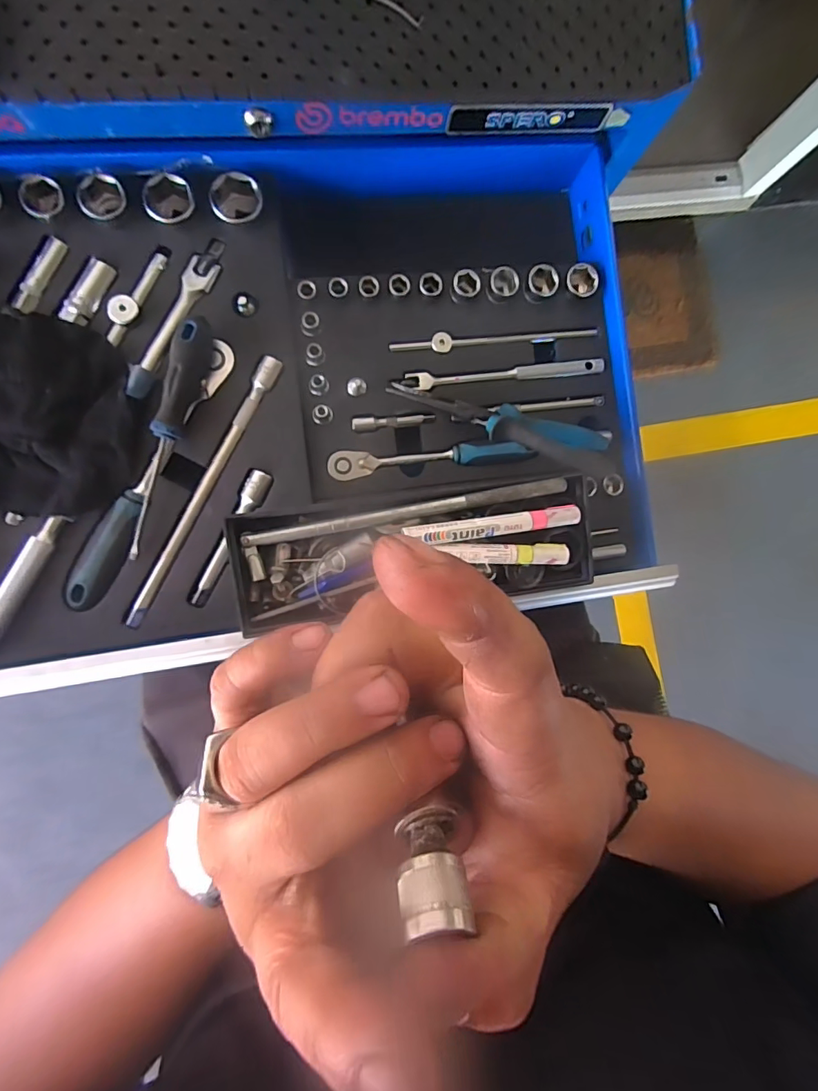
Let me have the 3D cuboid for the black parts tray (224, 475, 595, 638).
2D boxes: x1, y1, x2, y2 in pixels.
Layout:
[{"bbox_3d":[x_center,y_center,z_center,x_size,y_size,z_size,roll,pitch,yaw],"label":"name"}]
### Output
[{"bbox_3d":[0.008,0.010,0.383,0.285,0.054,0.102,-9,90,-8],"label":"black parts tray"}]

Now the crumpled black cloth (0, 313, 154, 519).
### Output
[{"bbox_3d":[-0.290,-0.101,0.376,0.143,0.029,0.159,-29,93,-8],"label":"crumpled black cloth"}]

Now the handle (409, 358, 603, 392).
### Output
[{"bbox_3d":[0.090,-0.157,0.440,0.182,0.011,0.016,-7,90,-8],"label":"handle"}]

